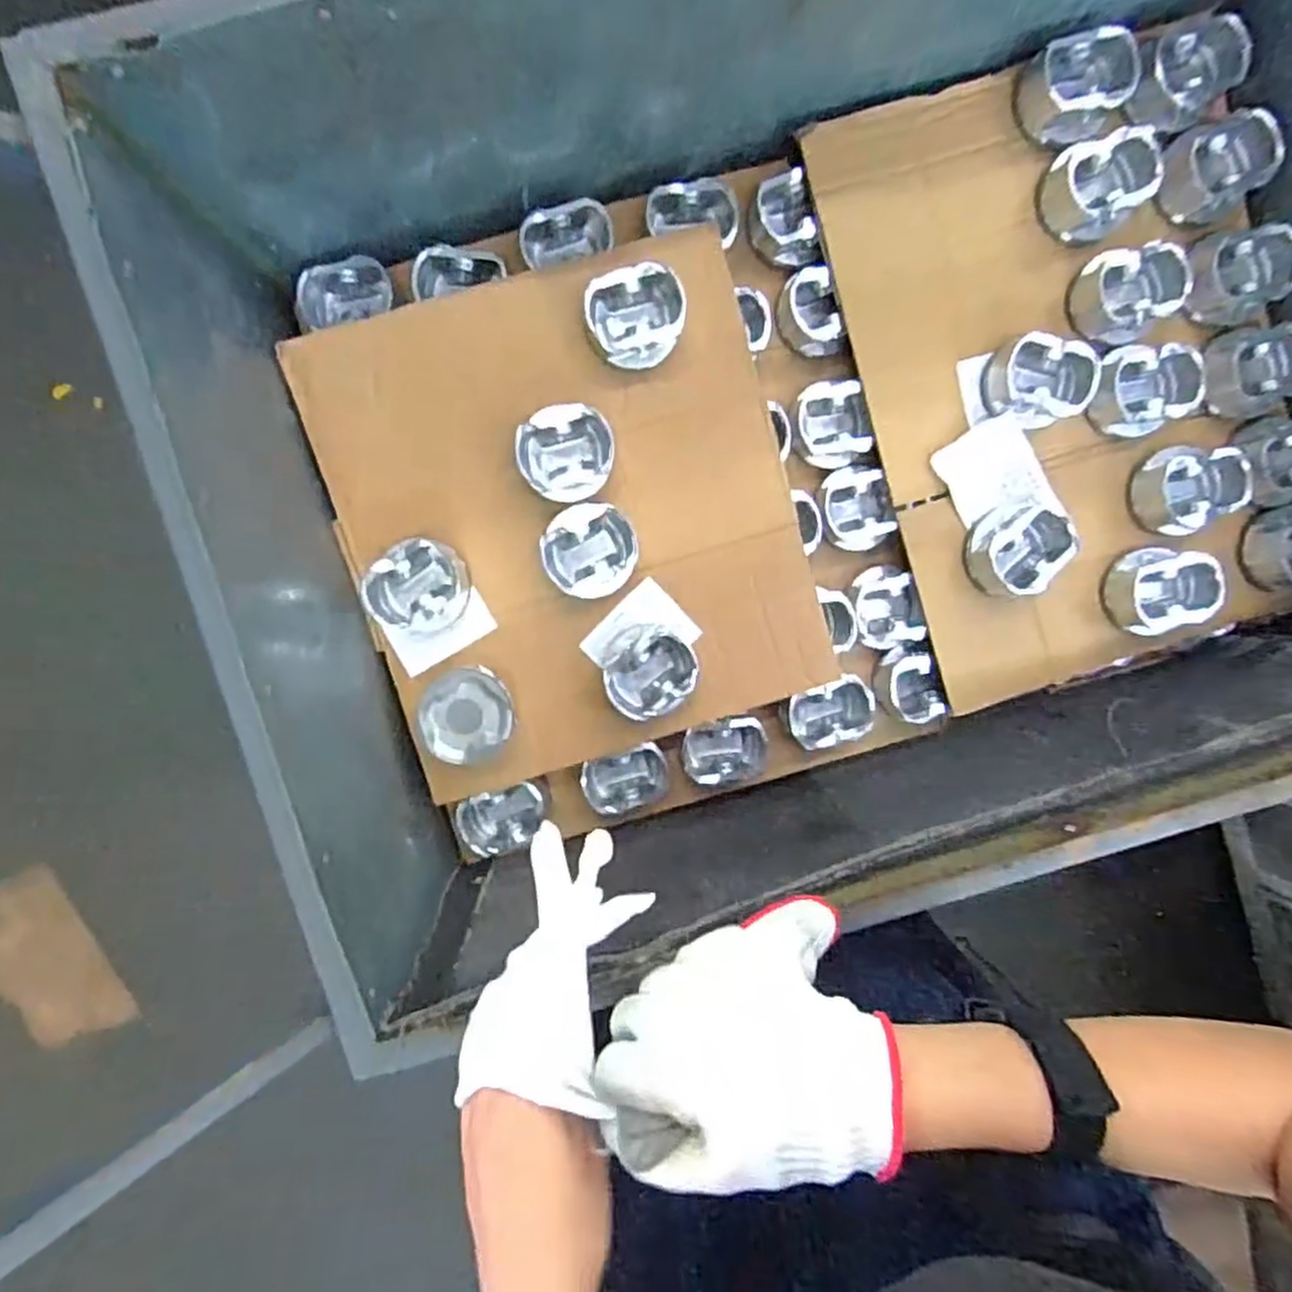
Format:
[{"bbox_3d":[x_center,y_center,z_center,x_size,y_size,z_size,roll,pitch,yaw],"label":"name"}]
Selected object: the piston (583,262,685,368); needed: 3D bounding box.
[{"bbox_3d":[-0.011,-0.323,0.740,0.097,0.052,0.085,-8,96,-3],"label":"piston"}]

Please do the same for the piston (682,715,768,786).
[{"bbox_3d":[0.089,0.116,0.854,0.094,0.051,0.073,-14,96,-2],"label":"piston"}]

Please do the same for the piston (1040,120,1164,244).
[{"bbox_3d":[0.466,-0.478,0.763,0.097,0.059,0.089,0,95,-4],"label":"piston"}]

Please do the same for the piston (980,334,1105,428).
[{"bbox_3d":[0.415,-0.275,0.784,0.101,0.052,0.082,6,95,-4],"label":"piston"}]

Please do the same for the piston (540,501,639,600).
[{"bbox_3d":[-0.057,-0.098,0.769,0.094,0.053,0.093,0,95,-4],"label":"piston"}]

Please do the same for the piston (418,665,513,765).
[{"bbox_3d":[-0.182,0.071,0.767,0.092,0.055,0.090,0,95,-4],"label":"piston"}]

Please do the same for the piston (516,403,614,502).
[{"bbox_3d":[-0.081,-0.196,0.762,0.095,0.052,0.094,0,95,-4],"label":"piston"}]

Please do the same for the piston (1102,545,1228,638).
[{"bbox_3d":[0.558,-0.057,0.806,0.094,0.059,0.090,0,95,-4],"label":"piston"}]

